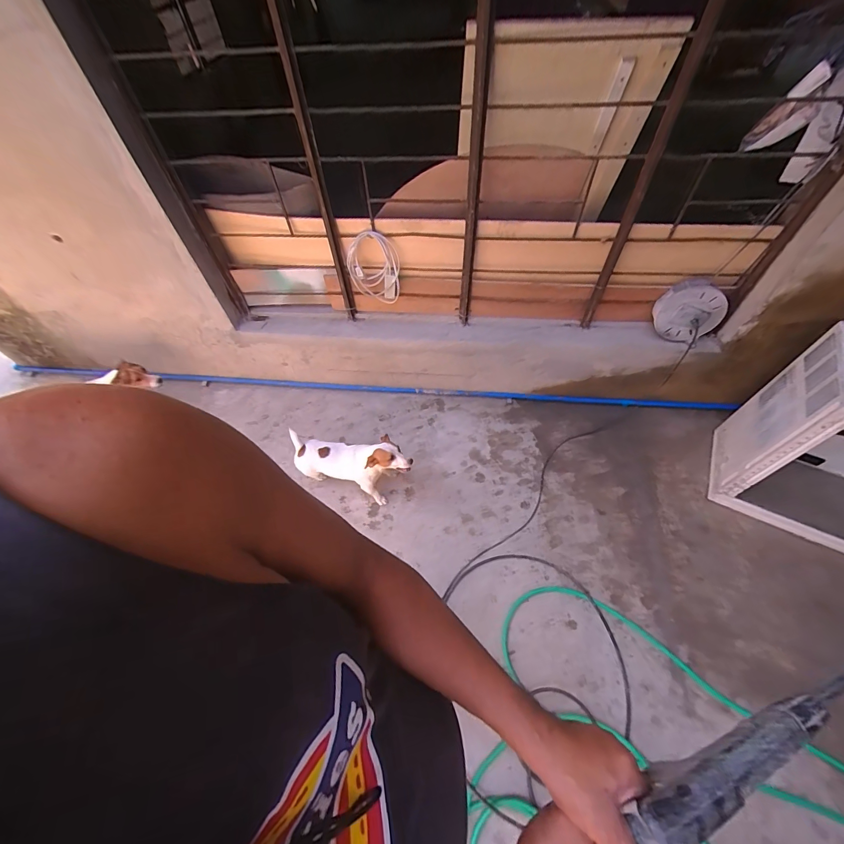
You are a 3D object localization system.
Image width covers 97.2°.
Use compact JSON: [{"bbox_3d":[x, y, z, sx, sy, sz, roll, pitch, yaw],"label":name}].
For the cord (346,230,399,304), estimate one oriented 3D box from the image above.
[{"bbox_3d":[-0.199,-0.627,1.542,0.211,0.300,0.043,-4,55,0],"label":"cord"}]

